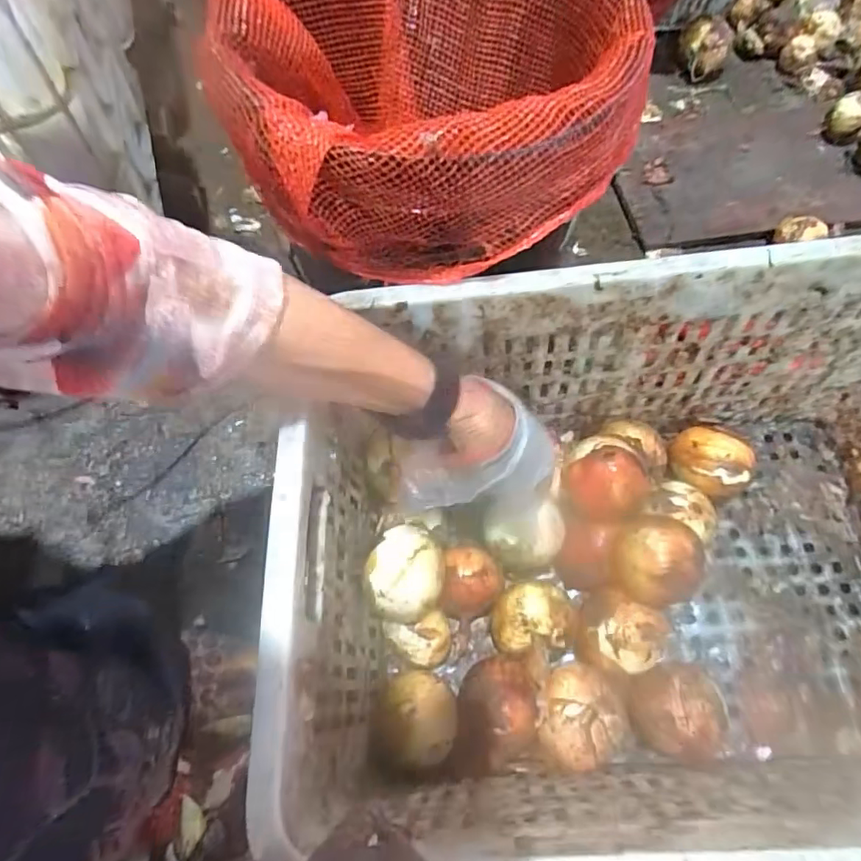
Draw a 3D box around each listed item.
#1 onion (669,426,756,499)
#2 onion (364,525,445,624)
[{"bbox_3d":[0.274,0.035,0.551,0.074,0.057,0.060,22,67,6],"label":"onion"},{"bbox_3d":[-0.022,0.126,0.483,0.064,0.070,0.074,-2,66,-4],"label":"onion"}]

